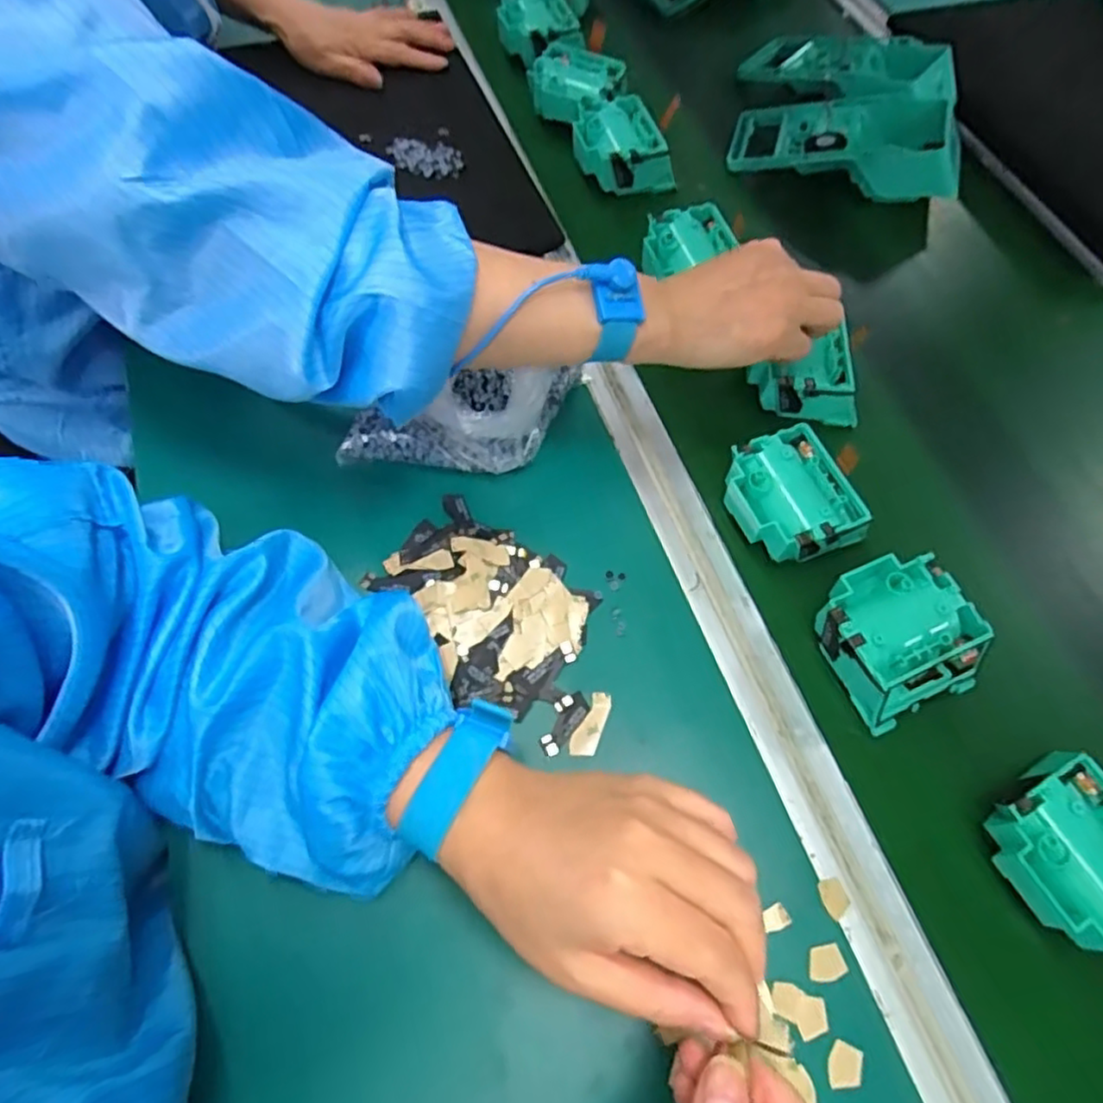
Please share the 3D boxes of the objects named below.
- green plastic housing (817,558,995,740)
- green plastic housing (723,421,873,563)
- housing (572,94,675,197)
[{"bbox_3d":[0.192,0.047,0.376,0.074,0.033,0.079,-22,66,-12],"label":"green plastic housing"},{"bbox_3d":[0.145,-0.030,0.414,0.064,0.035,0.080,-16,65,-9],"label":"green plastic housing"},{"bbox_3d":[0.057,-0.346,0.576,0.073,0.036,0.080,-16,65,-9],"label":"housing"}]

